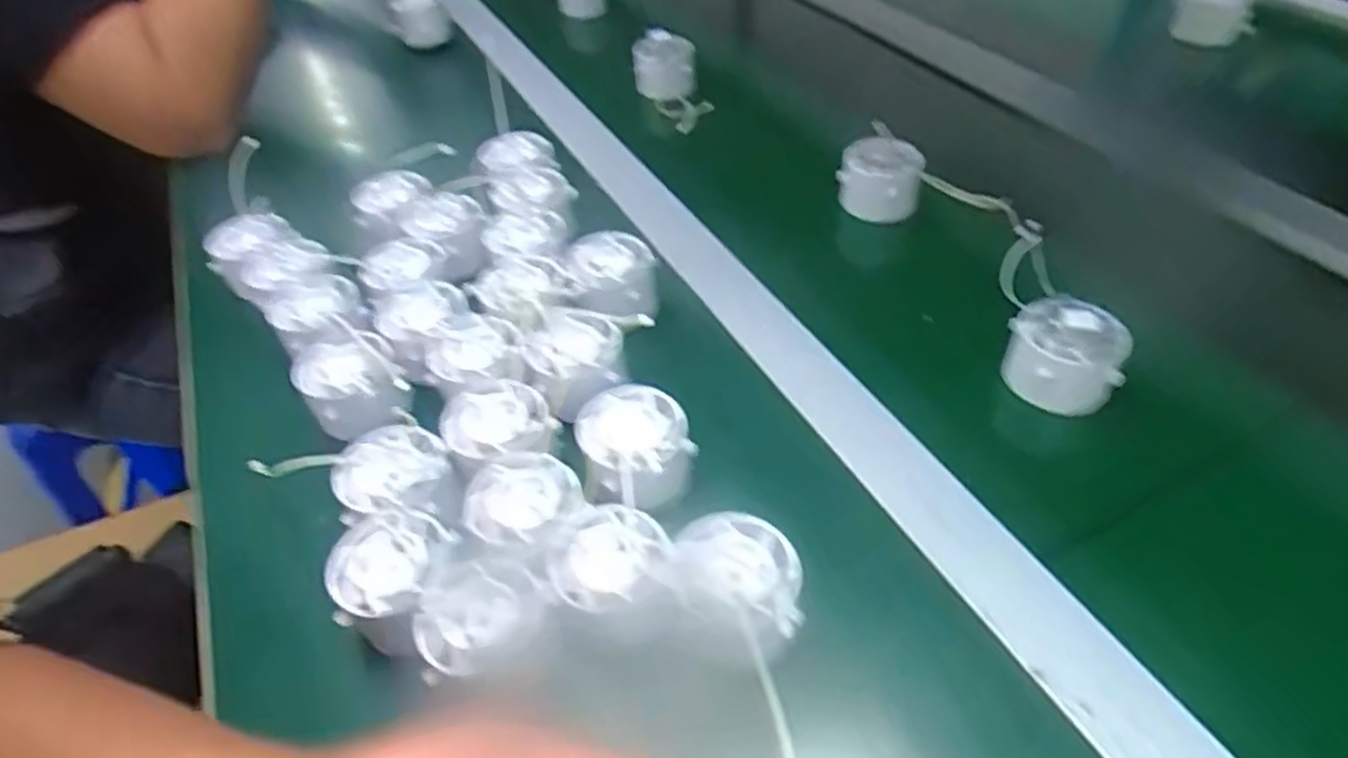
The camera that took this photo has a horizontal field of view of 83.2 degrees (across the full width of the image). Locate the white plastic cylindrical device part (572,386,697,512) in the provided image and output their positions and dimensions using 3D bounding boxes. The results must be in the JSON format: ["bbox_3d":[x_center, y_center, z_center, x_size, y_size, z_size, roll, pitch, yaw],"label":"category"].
[{"bbox_3d":[-0.017,0.034,0.361,0.051,0.031,0.055,-3,45,3],"label":"white plastic cylindrical device part"}]

